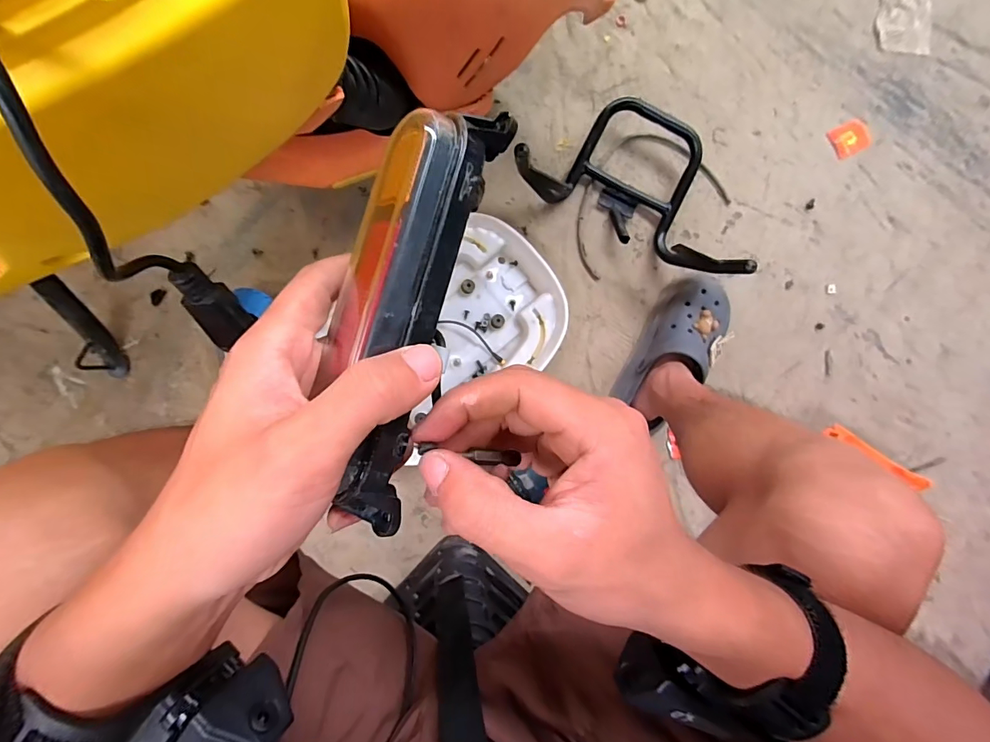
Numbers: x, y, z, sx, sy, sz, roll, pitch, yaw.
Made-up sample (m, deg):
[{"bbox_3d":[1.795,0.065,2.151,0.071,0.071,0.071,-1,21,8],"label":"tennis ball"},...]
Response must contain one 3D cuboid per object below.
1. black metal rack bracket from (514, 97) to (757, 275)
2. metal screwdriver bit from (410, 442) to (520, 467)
[{"bbox_3d":[0.212,-0.292,0.645,0.328,0.145,0.214,26,86,-6],"label":"black metal rack bracket"},{"bbox_3d":[-0.010,0.034,0.183,0.049,0.004,0.006,12,87,-31],"label":"metal screwdriver bit"}]

